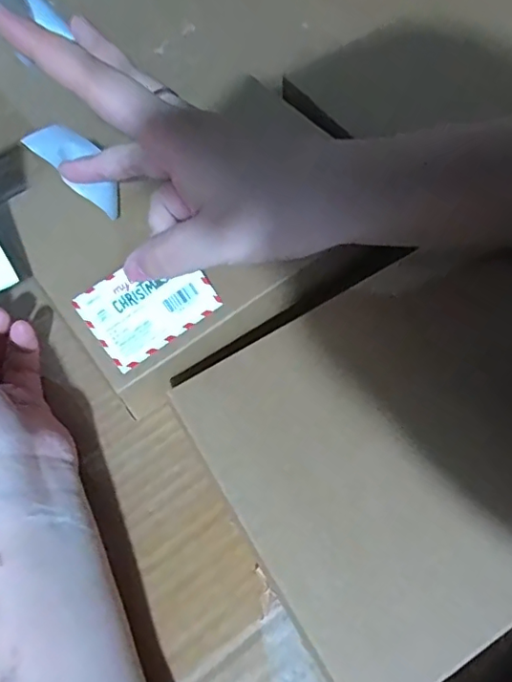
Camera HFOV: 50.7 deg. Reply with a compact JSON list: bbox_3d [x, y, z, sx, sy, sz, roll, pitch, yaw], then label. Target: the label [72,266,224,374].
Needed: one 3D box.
[{"bbox_3d":[-0.055,-0.019,0.280,0.063,0.004,0.045,-36,99,-15],"label":"label"}]

